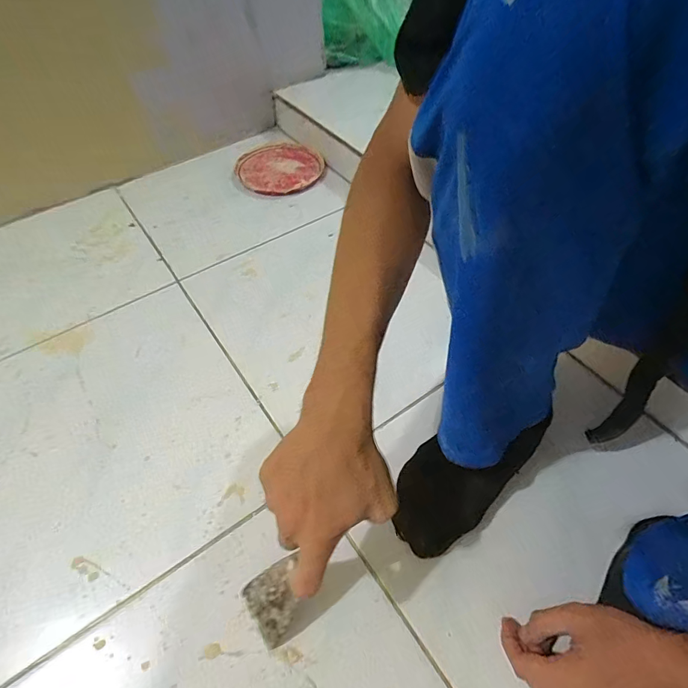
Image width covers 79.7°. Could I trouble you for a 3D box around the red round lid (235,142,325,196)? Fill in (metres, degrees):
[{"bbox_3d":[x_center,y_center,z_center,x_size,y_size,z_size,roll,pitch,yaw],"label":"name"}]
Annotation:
[{"bbox_3d":[-0.134,-0.366,0.847,0.166,0.010,0.178,0,54,1],"label":"red round lid"}]

